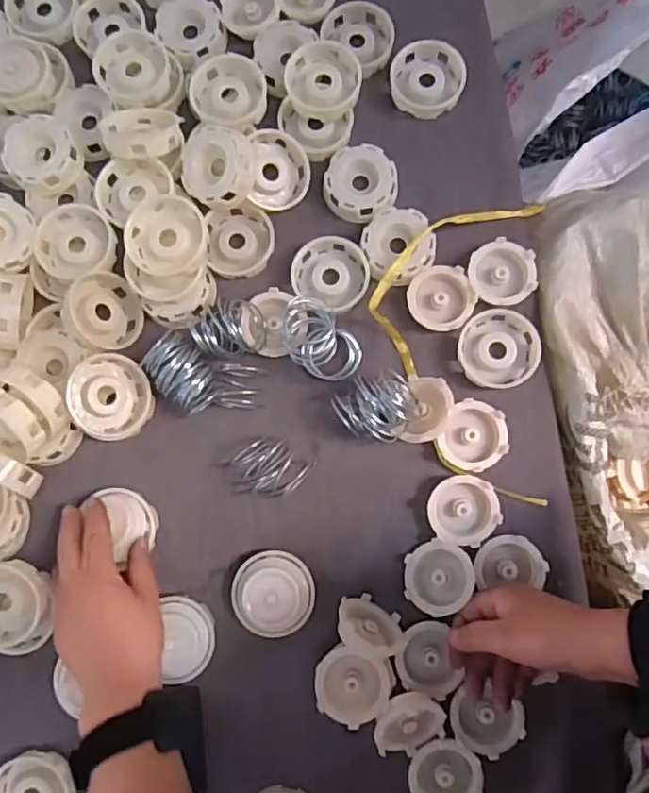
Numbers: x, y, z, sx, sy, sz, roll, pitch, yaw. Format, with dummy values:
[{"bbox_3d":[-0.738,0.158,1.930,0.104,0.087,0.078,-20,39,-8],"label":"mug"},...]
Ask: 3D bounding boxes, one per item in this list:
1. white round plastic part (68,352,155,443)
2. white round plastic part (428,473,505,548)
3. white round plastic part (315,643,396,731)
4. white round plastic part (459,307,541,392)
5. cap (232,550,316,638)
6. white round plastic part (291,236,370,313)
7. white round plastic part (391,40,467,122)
[{"bbox_3d":[-0.169,-0.001,0.476,0.030,0.065,0.060,18,60,48],"label":"white round plastic part"},{"bbox_3d":[0.105,0.086,0.457,0.052,0.011,0.050,5,84,5],"label":"white round plastic part"},{"bbox_3d":[0.021,0.210,0.445,0.054,0.019,0.051,0,83,4],"label":"white round plastic part"},{"bbox_3d":[0.138,-0.037,0.481,0.061,0.015,0.061,4,84,5],"label":"white round plastic part"},{"bbox_3d":[-0.039,0.149,0.458,0.059,0.027,0.059,0,83,4],"label":"cap"},{"bbox_3d":[0.006,-0.101,0.496,0.065,0.015,0.056,25,86,7],"label":"white round plastic part"},{"bbox_3d":[0.088,-0.269,0.514,0.061,0.017,0.060,0,83,4],"label":"white round plastic part"}]

